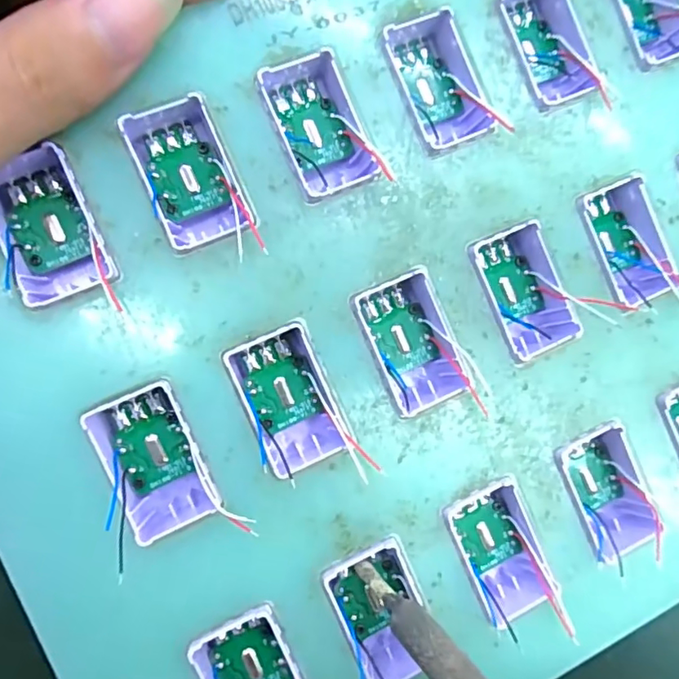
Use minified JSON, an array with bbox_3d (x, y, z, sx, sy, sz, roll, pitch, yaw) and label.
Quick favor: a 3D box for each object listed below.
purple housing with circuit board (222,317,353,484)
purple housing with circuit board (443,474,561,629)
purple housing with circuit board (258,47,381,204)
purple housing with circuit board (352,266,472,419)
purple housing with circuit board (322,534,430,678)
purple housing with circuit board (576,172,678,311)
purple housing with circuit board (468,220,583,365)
[{"bbox_3d":[-0.013,0.014,0.127,0.019,0.015,0.032,-21,96,-8],"label":"purple housing with circuit board"},{"bbox_3d":[0.040,0.054,0.133,0.019,0.011,0.036,-22,96,-8],"label":"purple housing with circuit board"},{"bbox_3d":[-0.004,-0.051,0.129,0.021,0.011,0.032,-23,96,-8],"label":"purple housing with circuit board"},{"bbox_3d":[0.017,0.000,0.130,0.020,0.011,0.032,-23,96,-8],"label":"purple housing with circuit board"},{"bbox_3d":[0.011,0.065,0.127,0.020,0.011,0.034,-23,96,-8],"label":"purple housing with circuit board"},{"bbox_3d":[0.075,-0.025,0.142,0.020,0.012,0.032,-21,96,-8],"label":"purple housing with circuit board"},{"bbox_3d":[0.046,-0.012,0.137,0.020,0.011,0.032,-24,96,-8],"label":"purple housing with circuit board"}]

